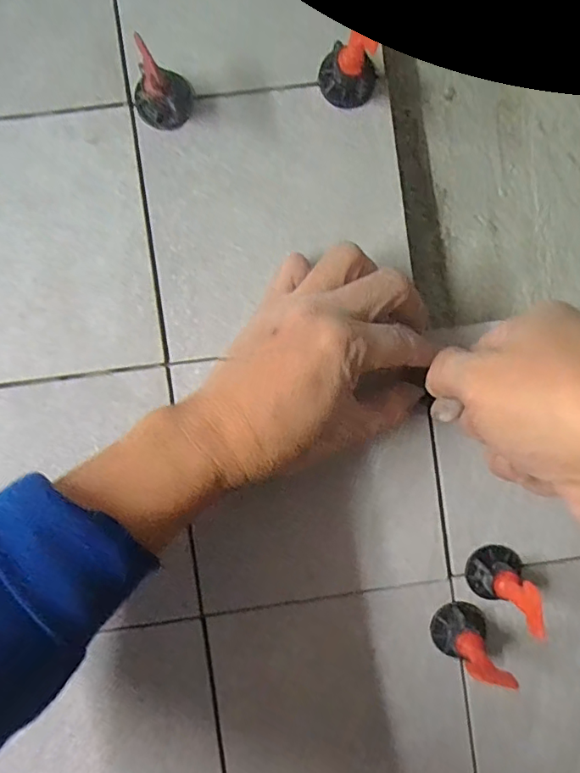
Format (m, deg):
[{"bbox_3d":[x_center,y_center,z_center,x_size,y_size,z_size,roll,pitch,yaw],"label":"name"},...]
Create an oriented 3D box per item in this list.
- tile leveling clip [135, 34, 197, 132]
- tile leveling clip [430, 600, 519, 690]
[{"bbox_3d":[-0.069,-0.164,0.292,0.033,0.029,0.046,-8,2,-10],"label":"tile leveling clip"},{"bbox_3d":[0.100,0.146,0.301,0.033,0.027,0.056,-7,2,5],"label":"tile leveling clip"}]

